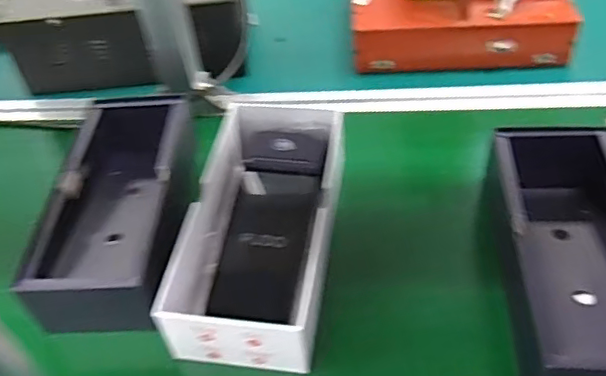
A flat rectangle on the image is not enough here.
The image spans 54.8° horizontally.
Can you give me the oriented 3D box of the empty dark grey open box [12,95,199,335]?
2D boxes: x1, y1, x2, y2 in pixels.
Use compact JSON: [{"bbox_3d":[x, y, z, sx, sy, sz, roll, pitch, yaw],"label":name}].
[{"bbox_3d":[-0.178,0.007,0.587,0.131,0.069,0.269,-3,46,3],"label":"empty dark grey open box"}]

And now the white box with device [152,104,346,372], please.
[{"bbox_3d":[-0.036,0.023,0.554,0.124,0.060,0.272,3,47,9],"label":"white box with device"}]

